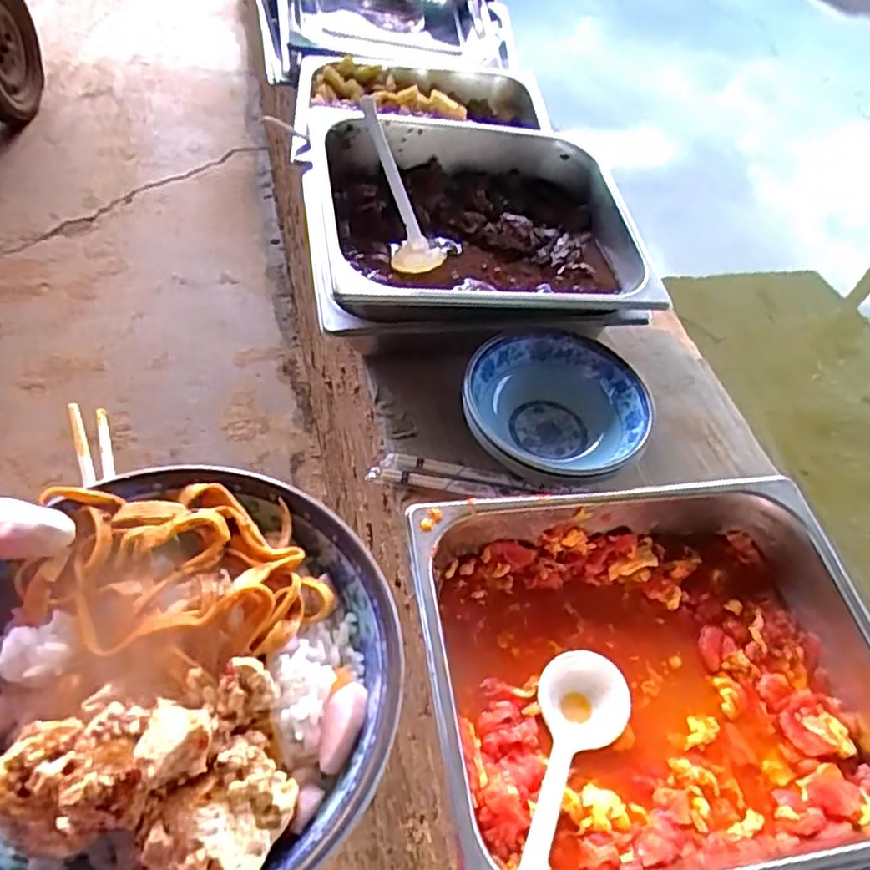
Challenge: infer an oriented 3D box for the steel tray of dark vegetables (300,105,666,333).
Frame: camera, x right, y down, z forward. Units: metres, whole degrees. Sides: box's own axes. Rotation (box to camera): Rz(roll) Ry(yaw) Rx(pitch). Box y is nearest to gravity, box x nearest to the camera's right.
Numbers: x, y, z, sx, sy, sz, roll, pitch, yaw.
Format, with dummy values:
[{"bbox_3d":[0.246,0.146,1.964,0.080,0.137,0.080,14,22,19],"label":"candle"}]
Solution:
[{"bbox_3d":[0.042,-0.213,0.666,0.317,0.088,0.271,-3,49,-9],"label":"steel tray of dark vegetables"}]

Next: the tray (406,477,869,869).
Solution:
[{"bbox_3d":[0.160,0.162,0.462,0.328,0.079,0.257,-4,49,-10],"label":"tray"}]

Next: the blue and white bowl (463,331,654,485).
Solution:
[{"bbox_3d":[0.105,-0.017,0.597,0.159,0.065,0.152,16,49,8],"label":"blue and white bowl"}]

